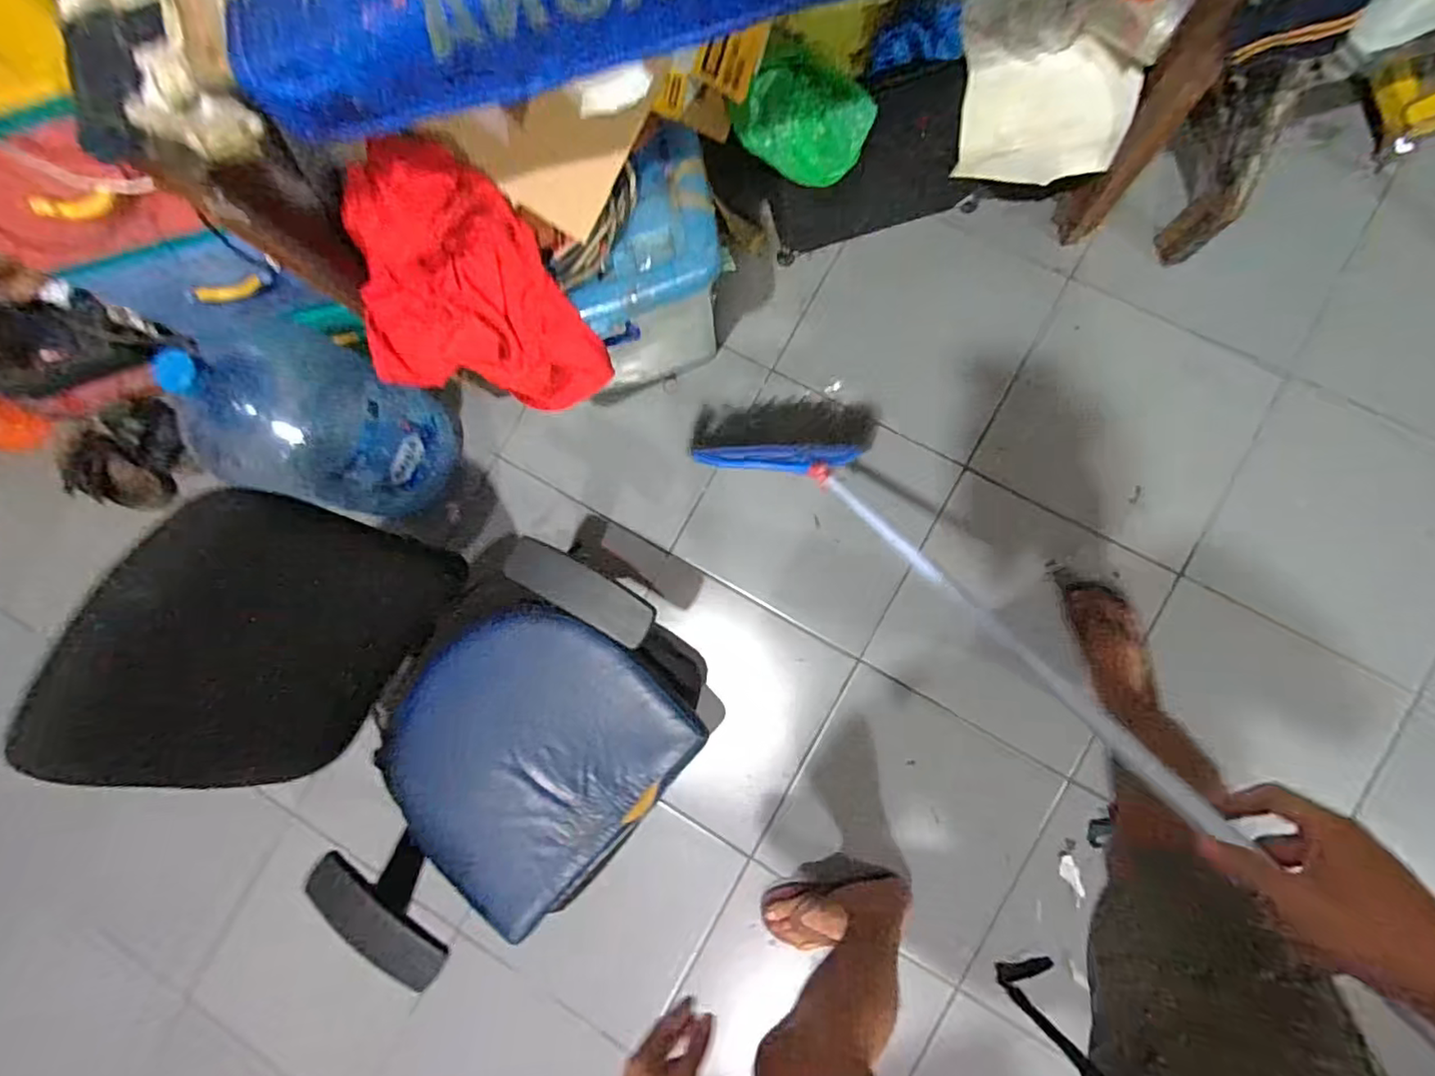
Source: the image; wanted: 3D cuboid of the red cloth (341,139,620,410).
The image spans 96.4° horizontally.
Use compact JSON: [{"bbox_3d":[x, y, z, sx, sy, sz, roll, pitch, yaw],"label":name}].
[{"bbox_3d":[-0.306,-0.315,0.830,0.323,0.062,0.298,11,126,-7],"label":"red cloth"}]

